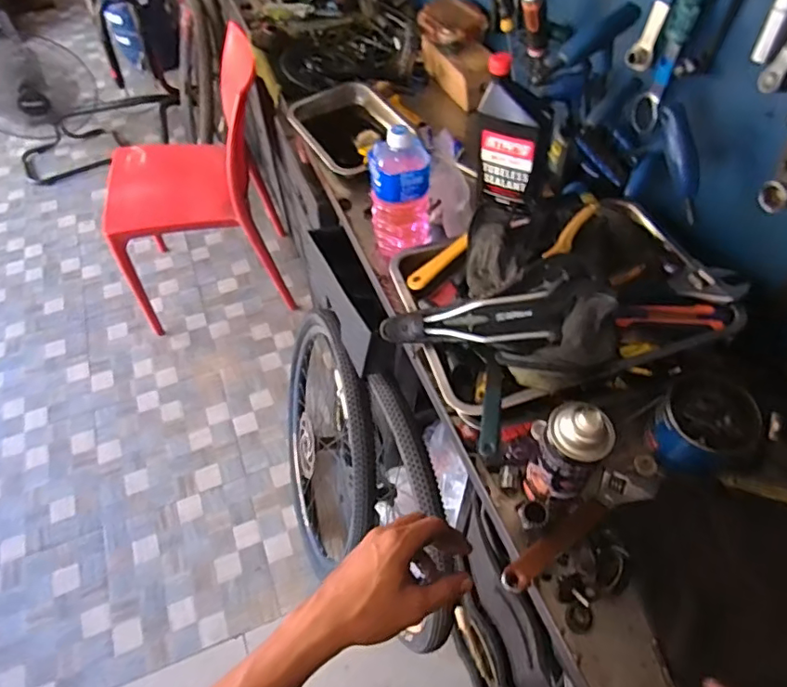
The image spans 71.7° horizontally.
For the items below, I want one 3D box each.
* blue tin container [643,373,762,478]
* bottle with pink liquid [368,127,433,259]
[{"bbox_3d":[0.361,0.099,0.636,0.096,0.083,0.098,-1,54,1],"label":"blue tin container"},{"bbox_3d":[0.012,-0.224,0.827,0.088,0.215,0.077,1,54,2],"label":"bottle with pink liquid"}]

